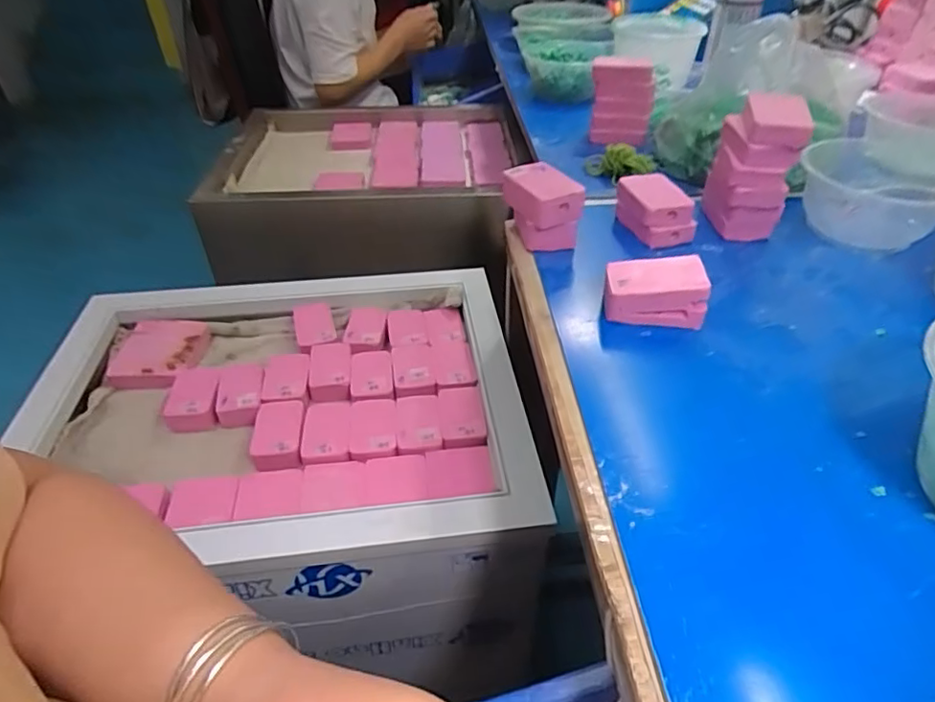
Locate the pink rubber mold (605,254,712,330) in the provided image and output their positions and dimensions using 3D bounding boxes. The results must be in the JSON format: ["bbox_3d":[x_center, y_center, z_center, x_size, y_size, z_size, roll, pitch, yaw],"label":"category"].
[{"bbox_3d":[0.142,-0.045,0.442,0.072,0.040,0.046,6,41,9],"label":"pink rubber mold"}]

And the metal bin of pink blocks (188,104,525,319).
[{"bbox_3d":[-0.179,-0.286,1.023,0.490,0.166,0.386,-2,40,0],"label":"metal bin of pink blocks"}]

